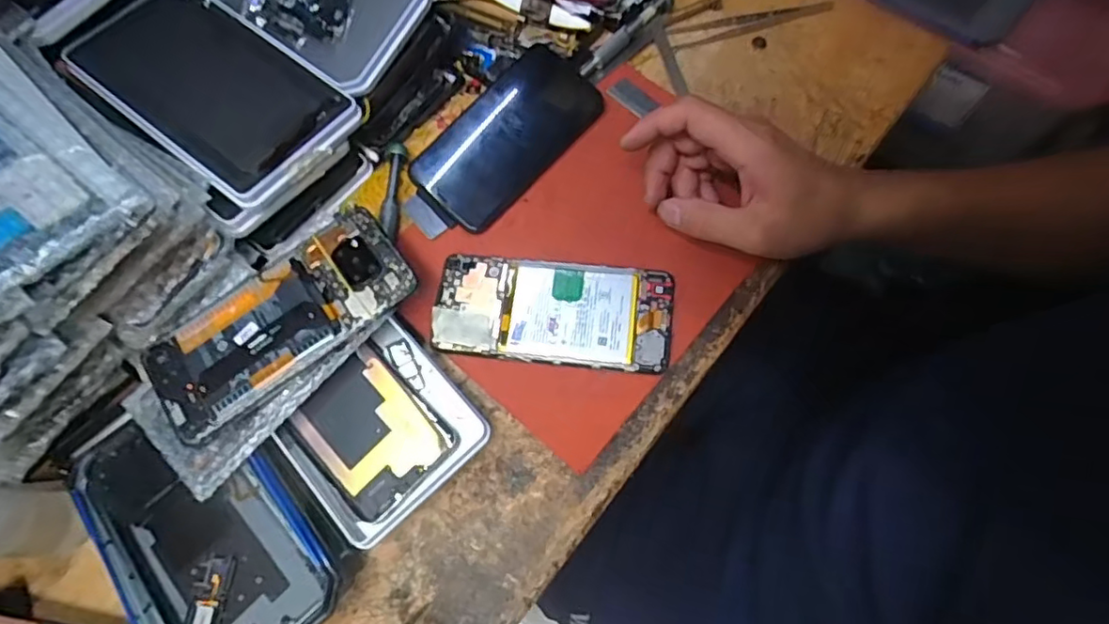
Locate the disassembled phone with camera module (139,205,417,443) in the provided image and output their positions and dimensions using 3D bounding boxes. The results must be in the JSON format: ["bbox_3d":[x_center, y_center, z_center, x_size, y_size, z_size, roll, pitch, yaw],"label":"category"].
[{"bbox_3d":[-0.169,0.005,0.373,0.164,0.005,0.074,-39,72,-10],"label":"disassembled phone with camera module"}]

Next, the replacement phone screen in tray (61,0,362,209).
[{"bbox_3d":[-0.226,-0.149,0.401,0.173,0.018,0.099,34,76,13],"label":"replacement phone screen in tray"}]

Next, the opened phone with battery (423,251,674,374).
[{"bbox_3d":[-0.002,-0.002,0.395,0.153,0.010,0.068,6,72,5],"label":"opened phone with battery"}]

